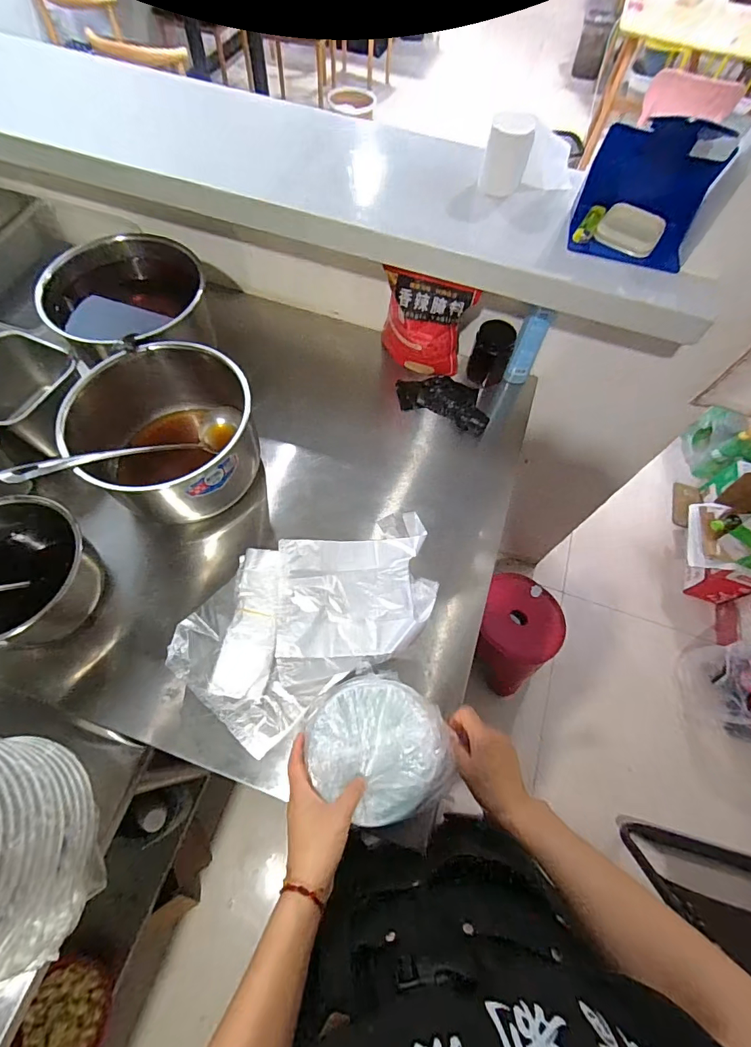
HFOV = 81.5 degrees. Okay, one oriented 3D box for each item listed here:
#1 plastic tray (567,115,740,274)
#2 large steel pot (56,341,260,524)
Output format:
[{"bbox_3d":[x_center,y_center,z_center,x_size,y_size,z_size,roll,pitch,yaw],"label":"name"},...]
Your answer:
[{"bbox_3d":[0.367,-0.445,0.589,0.162,0.132,0.093,18,64,5],"label":"plastic tray"},{"bbox_3d":[-0.301,-0.124,0.642,0.231,0.186,0.231,1,64,-3],"label":"large steel pot"}]

